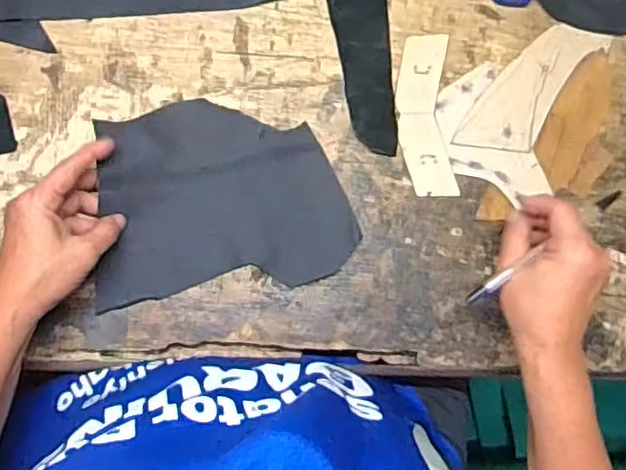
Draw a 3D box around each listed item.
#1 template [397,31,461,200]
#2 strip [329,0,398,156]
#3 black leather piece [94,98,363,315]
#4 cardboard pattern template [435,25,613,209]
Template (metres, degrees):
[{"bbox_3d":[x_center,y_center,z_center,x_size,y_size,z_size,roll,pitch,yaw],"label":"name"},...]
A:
[{"bbox_3d":[0.095,-0.103,0.529,0.046,0.004,0.139,-2,82,-6],"label":"template"},{"bbox_3d":[0.030,-0.211,0.539,0.059,0.007,0.286,-16,84,-7],"label":"strip"},{"bbox_3d":[-0.070,-0.032,0.494,0.195,0.023,0.149,-7,83,-6],"label":"black leather piece"},{"bbox_3d":[0.173,-0.120,0.538,0.112,0.005,0.164,23,81,-2],"label":"cardboard pattern template"}]

